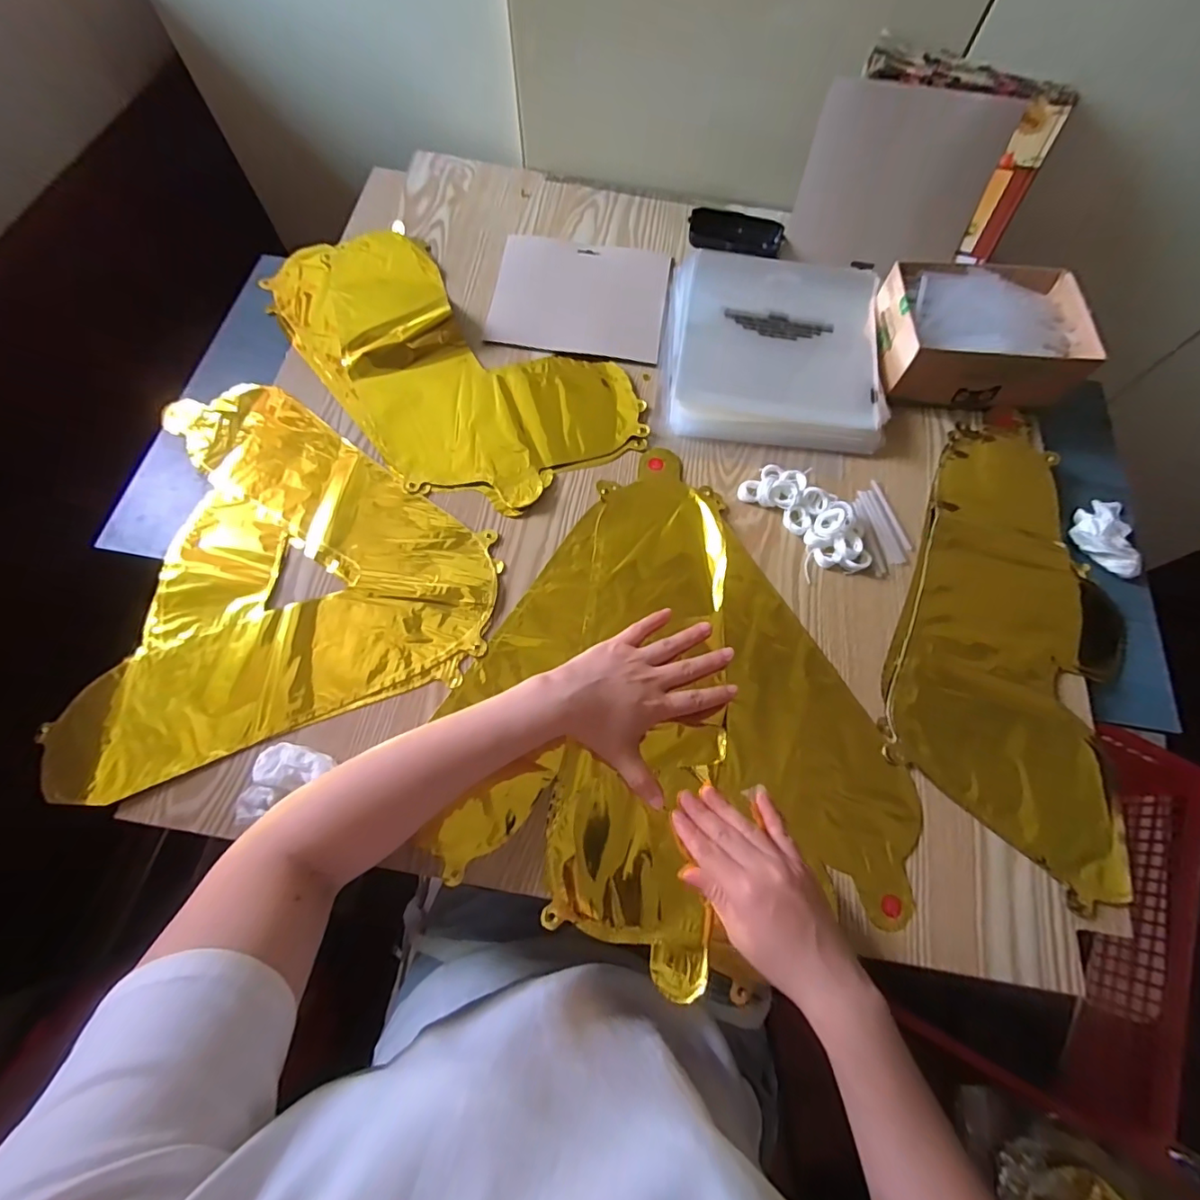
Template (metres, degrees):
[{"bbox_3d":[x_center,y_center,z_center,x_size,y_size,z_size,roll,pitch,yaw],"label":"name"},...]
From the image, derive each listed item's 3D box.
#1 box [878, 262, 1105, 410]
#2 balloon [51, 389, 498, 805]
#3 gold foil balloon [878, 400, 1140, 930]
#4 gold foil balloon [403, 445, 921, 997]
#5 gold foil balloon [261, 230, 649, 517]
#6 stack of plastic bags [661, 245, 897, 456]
[{"bbox_3d":[0.385,-0.276,0.543,0.190,0.070,0.146,1,69,-1],"label":"box"},{"bbox_3d":[-0.301,-0.054,0.473,0.364,0.008,0.358,-18,71,-8],"label":"balloon"},{"bbox_3d":[0.375,0.014,0.465,0.197,0.011,0.400,21,70,6],"label":"gold foil balloon"},{"bbox_3d":[0.085,0.100,0.439,0.367,0.016,0.383,32,72,10],"label":"gold foil balloon"},{"bbox_3d":[-0.174,-0.248,0.545,0.427,0.020,0.223,37,73,11],"label":"gold foil balloon"},{"bbox_3d":[0.182,-0.269,0.558,0.216,0.029,0.228,5,69,0],"label":"stack of plastic bags"}]

